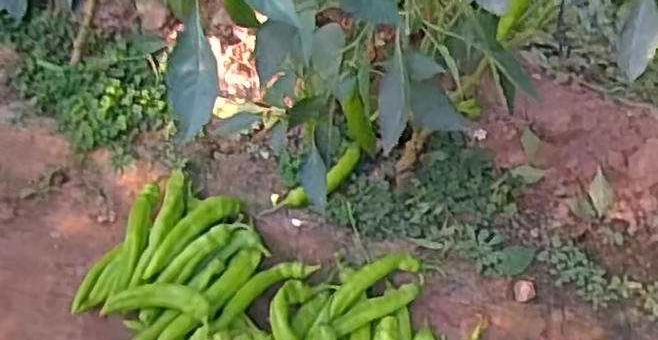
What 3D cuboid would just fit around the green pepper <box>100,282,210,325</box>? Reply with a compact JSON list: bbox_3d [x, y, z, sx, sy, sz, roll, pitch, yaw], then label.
[{"bbox_3d":[-0.261,0.199,1.056,0.162,0.037,0.059,4,53,1],"label":"green pepper"}]

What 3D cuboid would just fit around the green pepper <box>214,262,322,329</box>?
[{"bbox_3d":[-0.110,0.187,1.119,0.199,0.026,0.049,-32,60,-24],"label":"green pepper"}]

